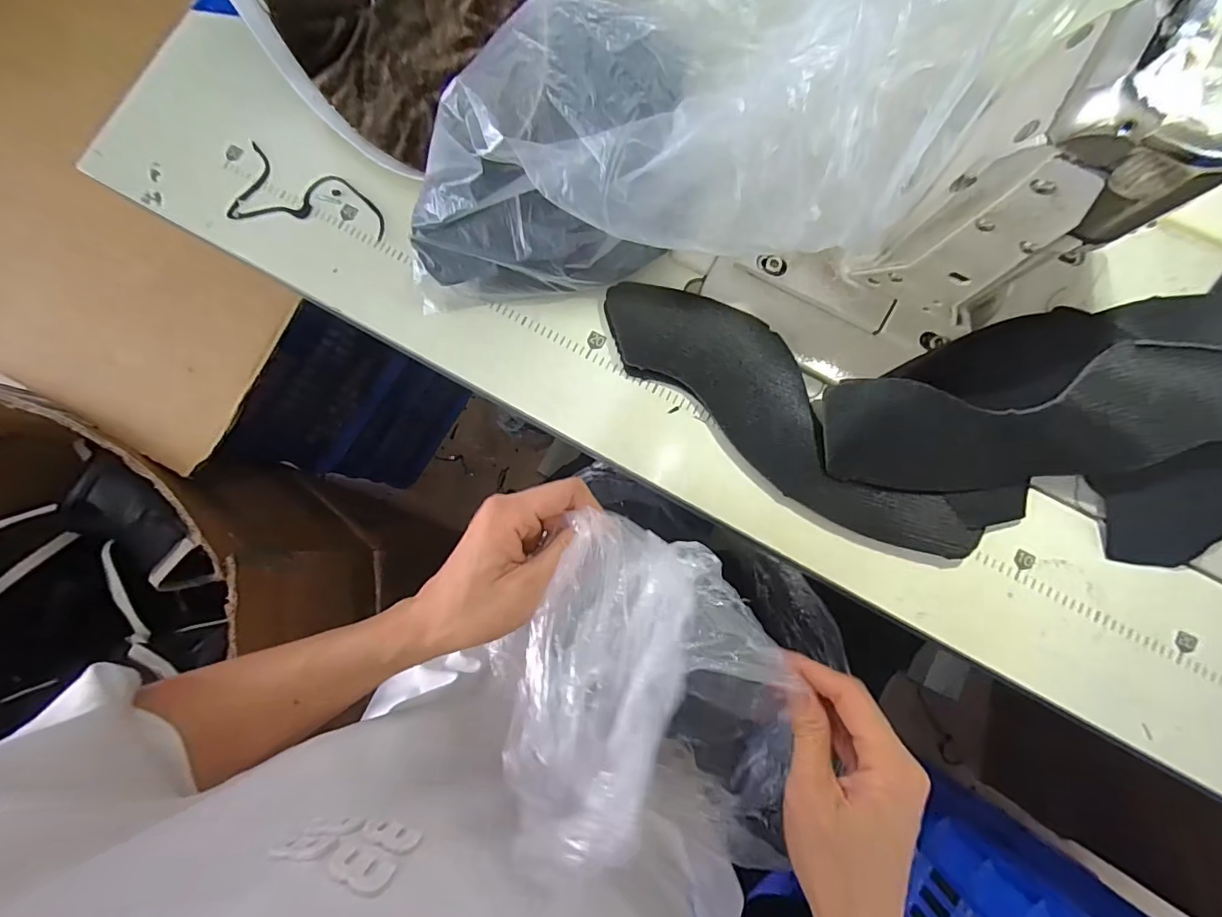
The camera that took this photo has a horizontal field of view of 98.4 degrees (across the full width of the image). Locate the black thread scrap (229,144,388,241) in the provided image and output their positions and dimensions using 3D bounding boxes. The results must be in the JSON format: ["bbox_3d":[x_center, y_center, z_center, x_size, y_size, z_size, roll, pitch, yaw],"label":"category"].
[{"bbox_3d":[-0.209,-0.188,0.373,0.109,0.006,0.056,10,81,3],"label":"black thread scrap"}]

